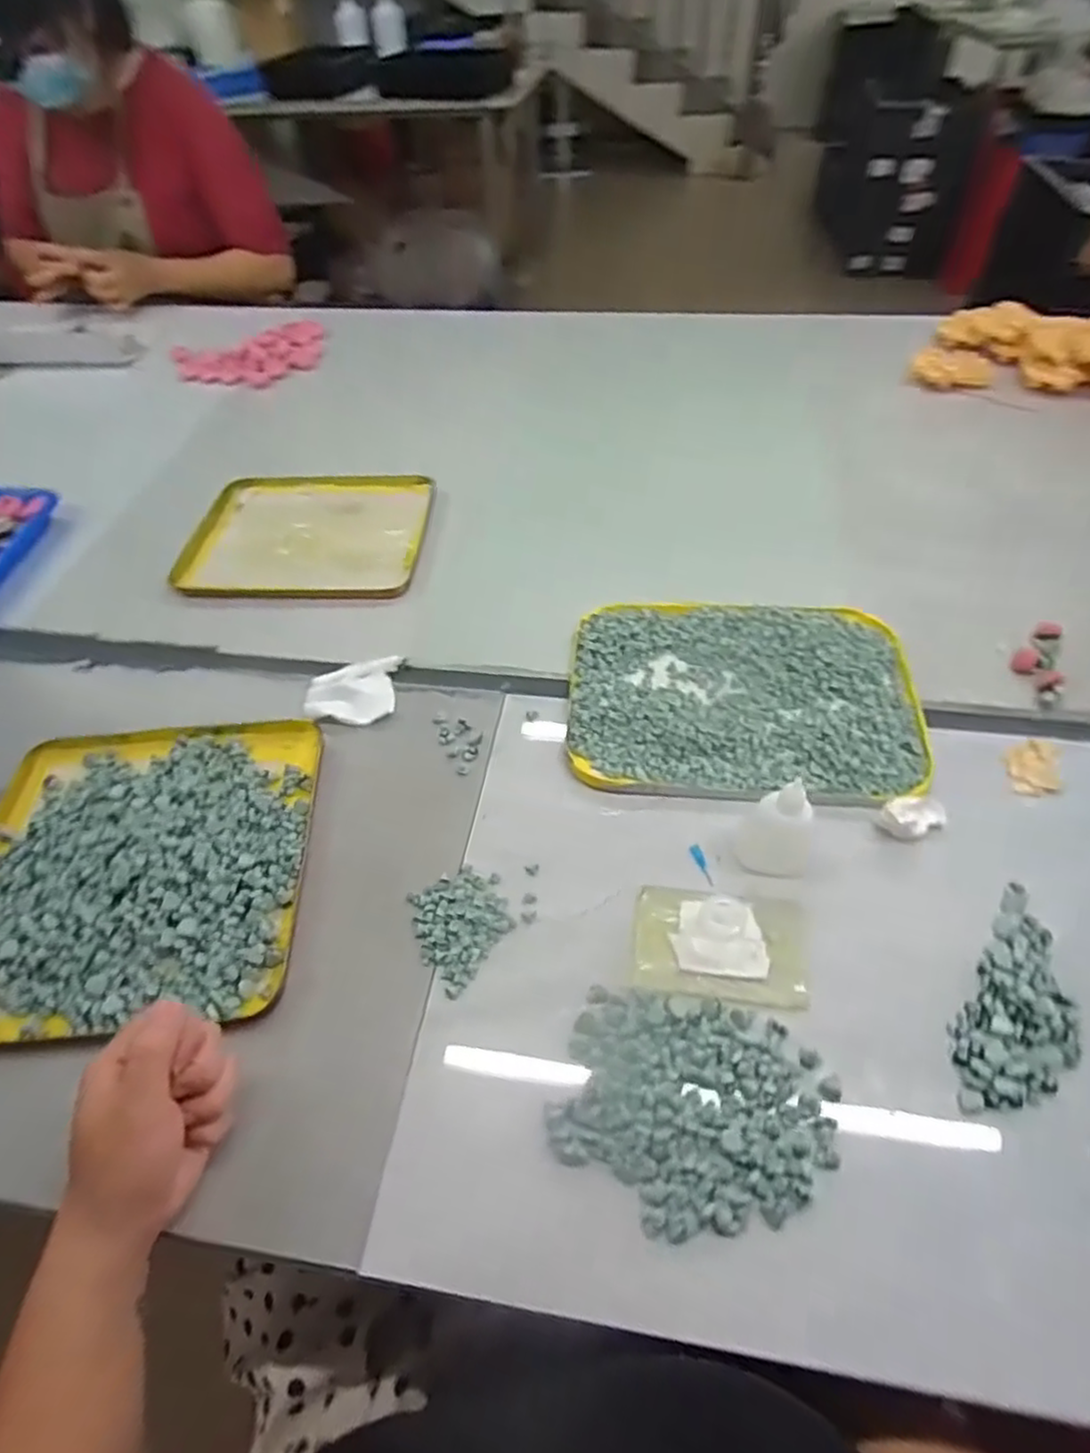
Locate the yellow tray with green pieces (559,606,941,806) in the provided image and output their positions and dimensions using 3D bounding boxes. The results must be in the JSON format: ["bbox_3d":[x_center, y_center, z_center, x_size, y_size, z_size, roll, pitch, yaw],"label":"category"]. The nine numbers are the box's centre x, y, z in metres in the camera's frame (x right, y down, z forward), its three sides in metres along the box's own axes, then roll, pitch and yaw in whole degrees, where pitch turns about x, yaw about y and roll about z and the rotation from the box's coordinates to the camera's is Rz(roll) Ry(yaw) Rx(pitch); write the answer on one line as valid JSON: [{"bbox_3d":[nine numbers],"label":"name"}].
[{"bbox_3d":[0.159,-0.028,0.578,0.271,0.020,0.202,3,50,7],"label":"yellow tray with green pieces"}]

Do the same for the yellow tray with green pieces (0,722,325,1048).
[{"bbox_3d":[-0.296,0.091,0.505,0.246,0.021,0.245,-5,50,0],"label":"yellow tray with green pieces"}]

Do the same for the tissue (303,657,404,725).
[{"bbox_3d":[-0.167,-0.031,0.605,0.076,0.012,0.080,-5,50,0],"label":"tissue"}]

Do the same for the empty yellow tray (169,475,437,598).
[{"bbox_3d":[-0.254,-0.217,0.772,0.251,0.021,0.235,0,50,4],"label":"empty yellow tray"}]

